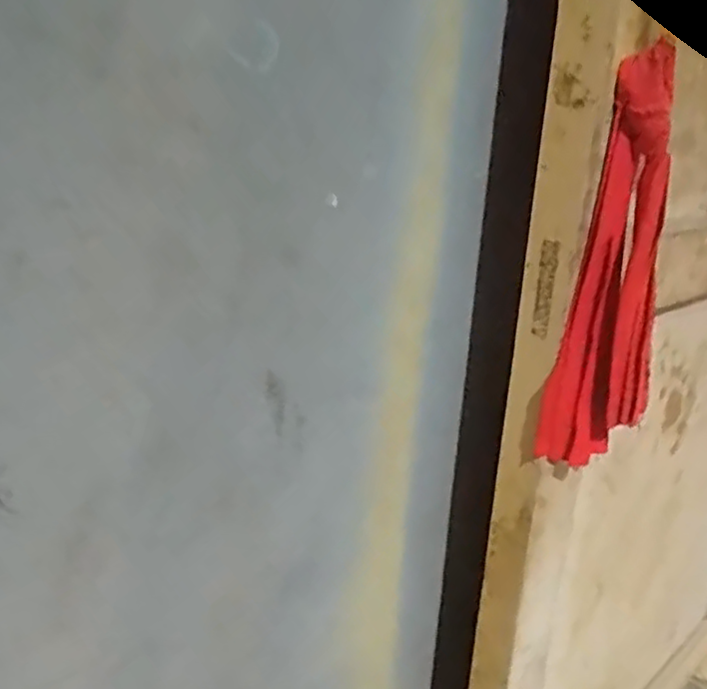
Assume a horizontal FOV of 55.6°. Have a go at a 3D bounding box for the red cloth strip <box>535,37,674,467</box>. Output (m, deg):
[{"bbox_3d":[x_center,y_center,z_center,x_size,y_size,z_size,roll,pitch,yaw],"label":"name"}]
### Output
[{"bbox_3d":[0.207,-0.053,0.529,0.078,0.310,0.047,-9,20,-33],"label":"red cloth strip"}]

